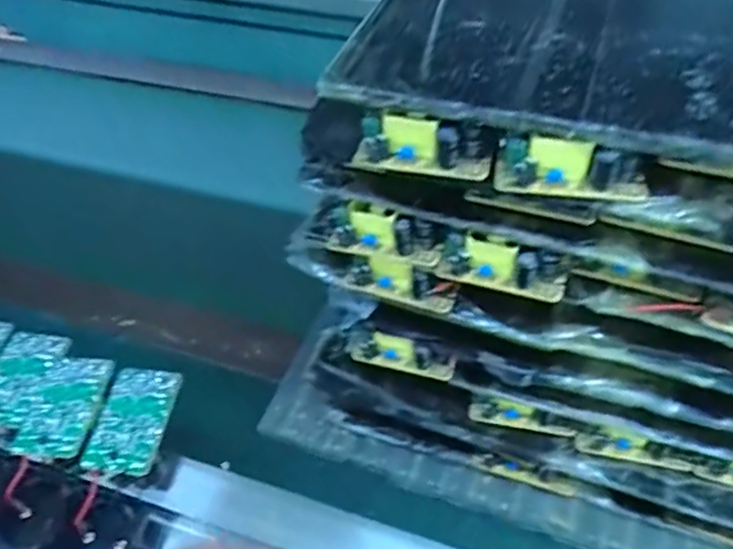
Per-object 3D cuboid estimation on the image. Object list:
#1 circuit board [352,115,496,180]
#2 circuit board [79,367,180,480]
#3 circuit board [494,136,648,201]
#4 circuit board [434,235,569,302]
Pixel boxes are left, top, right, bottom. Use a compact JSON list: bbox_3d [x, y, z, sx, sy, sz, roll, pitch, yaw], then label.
[{"bbox_3d":[0.026,-0.060,0.296,0.064,0.022,0.015,9,47,11],"label":"circuit board"},{"bbox_3d":[-0.133,0.083,0.363,0.037,0.008,0.062,11,53,6],"label":"circuit board"},{"bbox_3d":[0.090,-0.047,0.278,0.063,0.021,0.016,8,47,11],"label":"circuit board"},{"bbox_3d":[0.069,-0.005,0.323,0.065,0.022,0.017,12,48,14],"label":"circuit board"}]

